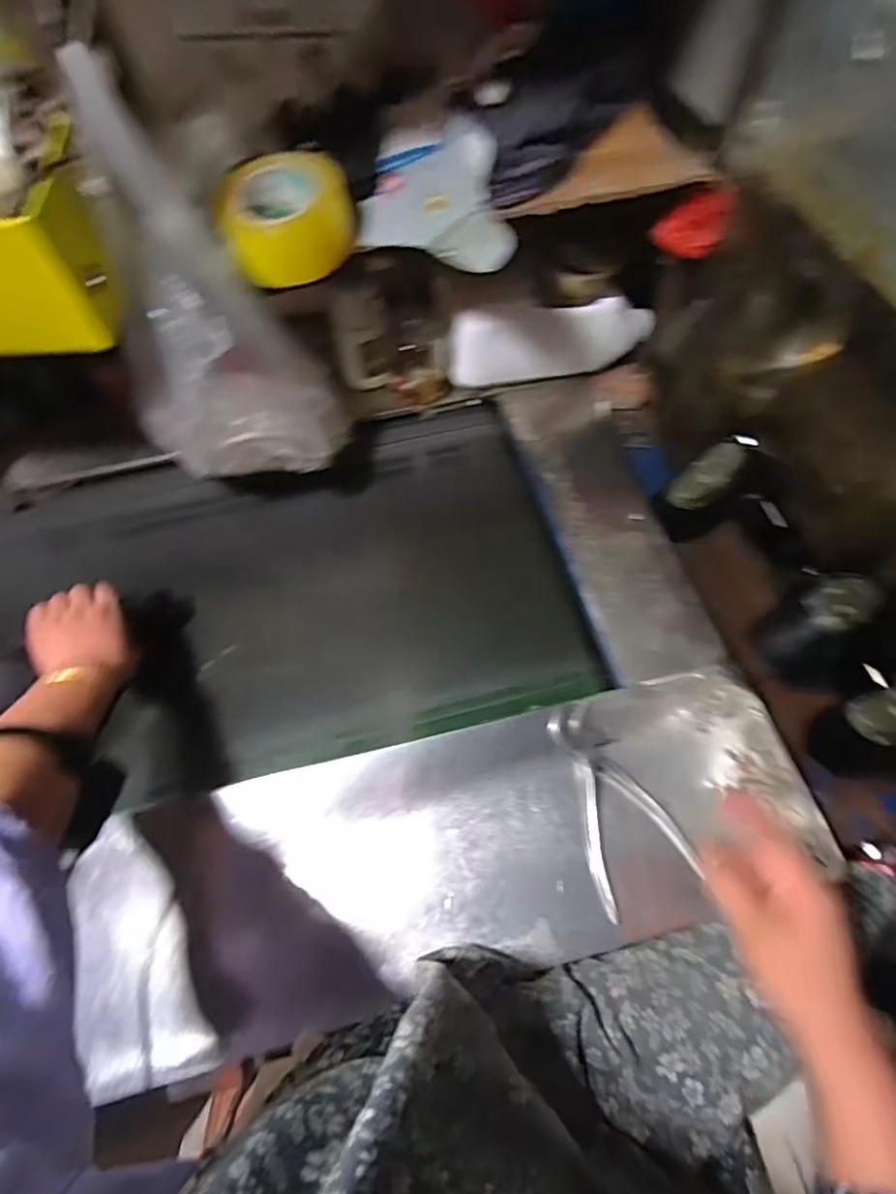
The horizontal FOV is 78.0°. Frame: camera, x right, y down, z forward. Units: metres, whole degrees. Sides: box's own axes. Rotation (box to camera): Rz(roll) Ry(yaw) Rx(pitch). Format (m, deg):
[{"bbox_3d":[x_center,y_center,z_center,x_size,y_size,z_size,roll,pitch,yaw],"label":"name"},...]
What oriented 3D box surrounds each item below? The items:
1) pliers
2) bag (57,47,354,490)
[{"bbox_3d":[0.164,0.197,0.543,0.095,0.013,0.187,-16,64,-6],"label":"pliers"},{"bbox_3d":[-0.255,-0.268,0.562,0.222,0.347,0.128,3,64,3],"label":"bag"}]

